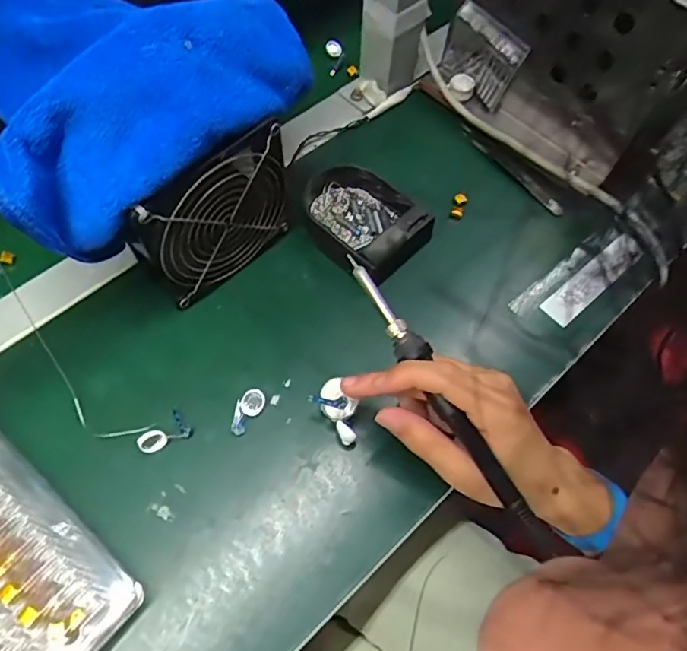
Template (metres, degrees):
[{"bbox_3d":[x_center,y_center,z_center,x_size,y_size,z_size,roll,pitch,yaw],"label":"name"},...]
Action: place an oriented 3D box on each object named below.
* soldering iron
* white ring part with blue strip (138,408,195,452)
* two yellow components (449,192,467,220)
[{"bbox_3d":[0.061,0.043,0.326,0.017,0.014,0.206,-29,77,-16],"label":"soldering iron"},{"bbox_3d":[-0.123,0.075,0.377,0.022,0.010,0.034,38,67,16],"label":"white ring part with blue strip"},{"bbox_3d":[0.101,-0.105,0.485,0.012,0.012,0.022,17,63,7],"label":"two yellow components"}]

